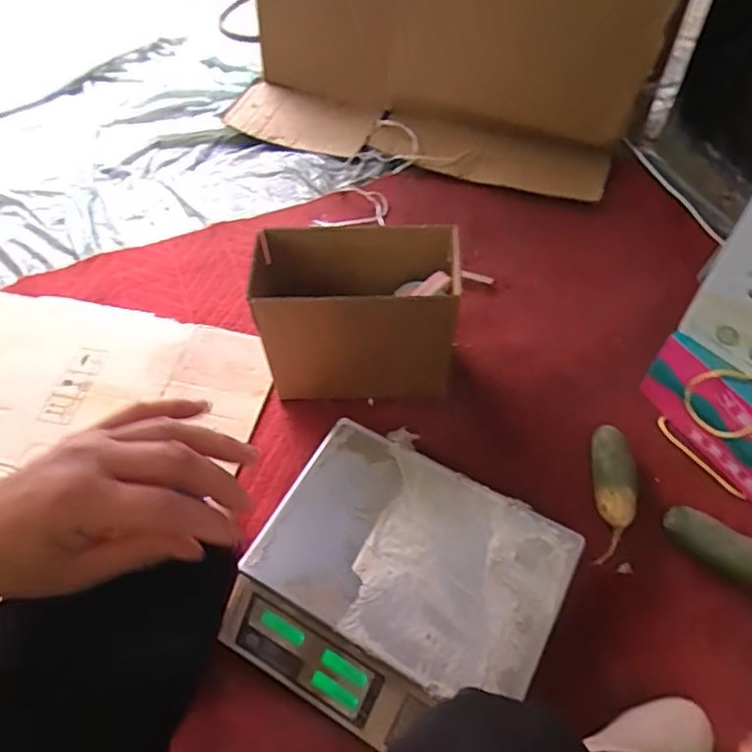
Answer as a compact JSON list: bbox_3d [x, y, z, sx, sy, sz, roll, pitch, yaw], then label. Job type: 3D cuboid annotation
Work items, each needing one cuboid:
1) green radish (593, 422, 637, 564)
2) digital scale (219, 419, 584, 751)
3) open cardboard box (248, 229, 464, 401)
[{"bbox_3d":[0.310,0.156,0.777,0.052,0.051,0.196,6,56,7],"label":"green radish"},{"bbox_3d":[0.030,0.247,0.696,0.331,0.106,0.281,25,60,19],"label":"digital scale"},{"bbox_3d":[-0.028,-0.077,0.858,0.269,0.239,0.132,0,55,3],"label":"open cardboard box"}]

